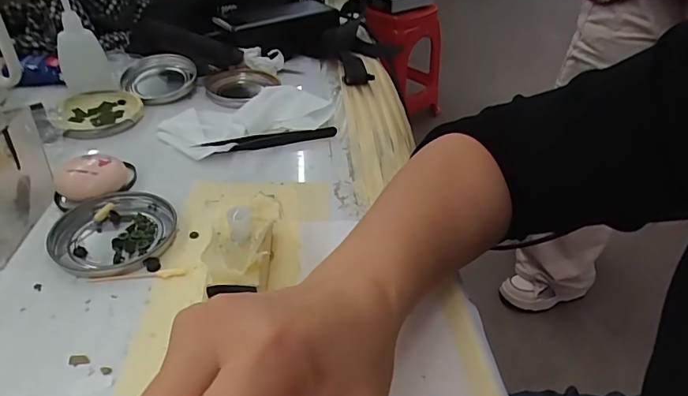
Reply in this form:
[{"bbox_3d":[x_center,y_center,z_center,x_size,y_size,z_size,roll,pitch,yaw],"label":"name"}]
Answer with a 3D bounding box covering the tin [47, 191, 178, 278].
[{"bbox_3d":[-0.159,0.023,0.326,0.079,0.010,0.074,2,37,-2],"label":"tin"}]

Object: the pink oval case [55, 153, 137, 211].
[{"bbox_3d":[-0.190,-0.017,0.362,0.055,0.025,0.040,-16,41,-23],"label":"pink oval case"}]

